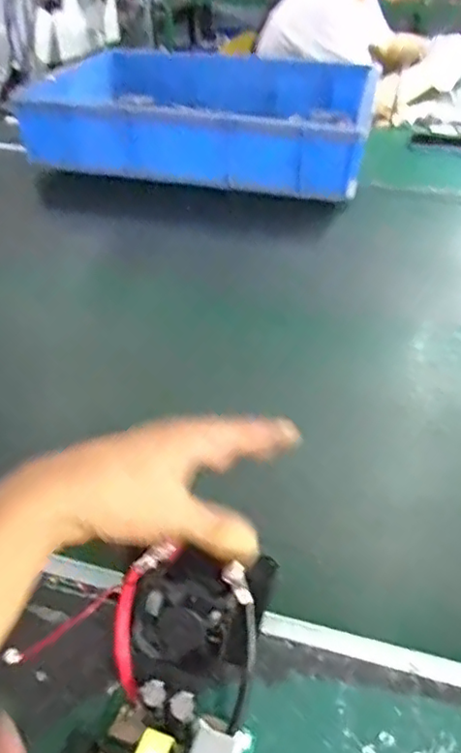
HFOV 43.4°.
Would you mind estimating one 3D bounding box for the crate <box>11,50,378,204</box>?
[{"bbox_3d":[-0.044,-0.471,1.030,0.558,0.106,0.413,7,42,9],"label":"crate"}]

